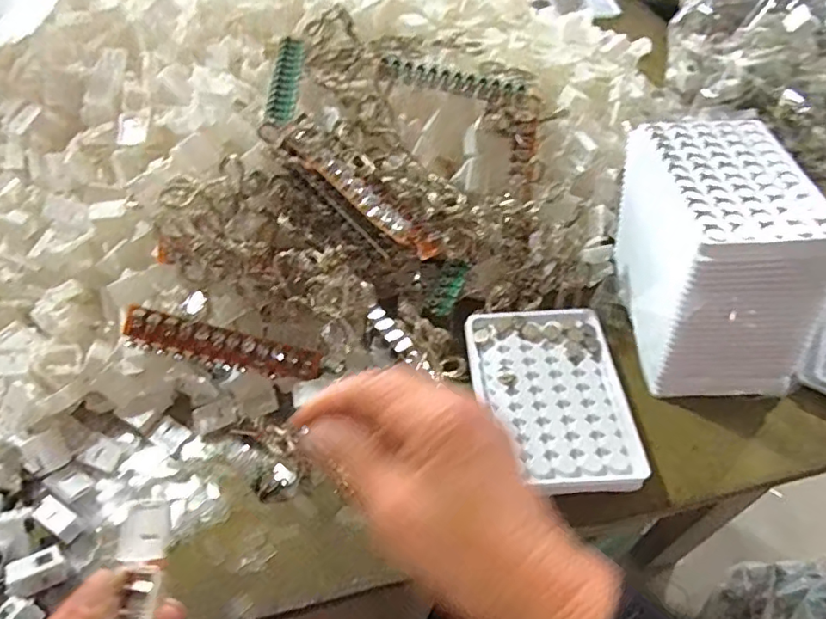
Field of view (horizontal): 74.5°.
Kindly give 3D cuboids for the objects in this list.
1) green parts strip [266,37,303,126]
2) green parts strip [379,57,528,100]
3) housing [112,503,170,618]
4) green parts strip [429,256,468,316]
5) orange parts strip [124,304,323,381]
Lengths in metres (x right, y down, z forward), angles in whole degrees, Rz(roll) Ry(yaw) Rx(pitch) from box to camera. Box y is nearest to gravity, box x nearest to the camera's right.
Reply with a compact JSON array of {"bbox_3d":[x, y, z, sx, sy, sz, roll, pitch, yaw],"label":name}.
[{"bbox_3d":[-0.102,-0.182,0.433,0.021,0.014,0.126,-3,51,-1],"label":"green parts strip"},{"bbox_3d":[0.031,-0.182,0.426,0.112,0.014,0.015,11,52,9],"label":"green parts strip"},{"bbox_3d":[-0.127,0.119,0.254,0.020,0.007,0.054,-6,58,-4],"label":"housing"},{"bbox_3d":[0.028,-0.017,0.415,0.018,0.013,0.047,19,69,16],"label":"green parts strip"},{"bbox_3d":[-0.124,0.027,0.363,0.125,0.026,0.008,17,10,-18],"label":"orange parts strip"}]

